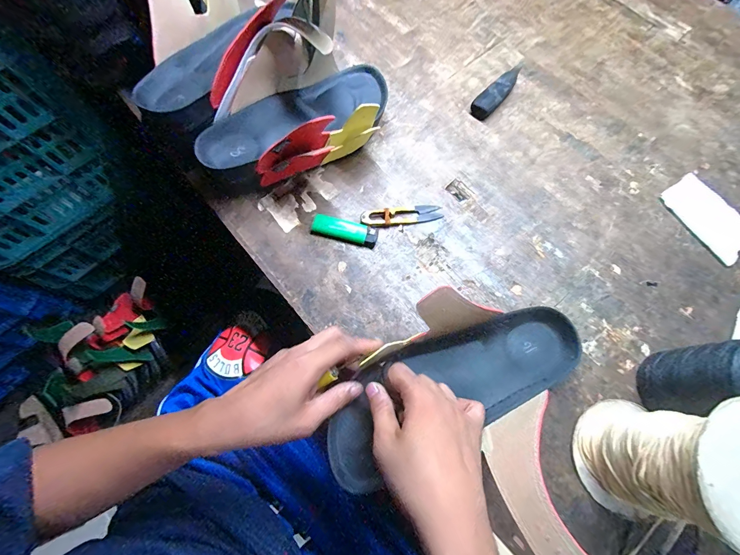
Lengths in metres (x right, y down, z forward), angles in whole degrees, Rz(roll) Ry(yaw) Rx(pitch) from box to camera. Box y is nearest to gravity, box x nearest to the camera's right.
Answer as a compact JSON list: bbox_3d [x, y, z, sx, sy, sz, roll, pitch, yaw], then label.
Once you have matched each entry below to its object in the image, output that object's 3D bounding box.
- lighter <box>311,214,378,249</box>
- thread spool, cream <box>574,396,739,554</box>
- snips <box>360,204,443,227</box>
[{"bbox_3d":[-0.031,-0.058,0.409,0.080,0.012,0.026,16,74,4],"label":"lighter"},{"bbox_3d":[0.250,0.152,0.265,0.092,0.147,0.104,22,74,6],"label":"thread spool, cream"},{"bbox_3d":[0.041,-0.079,0.418,0.101,0.010,0.024,-9,73,-3],"label":"snips"}]

